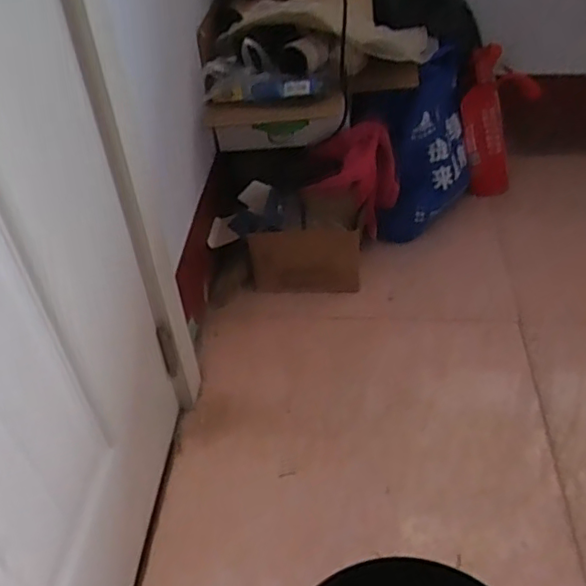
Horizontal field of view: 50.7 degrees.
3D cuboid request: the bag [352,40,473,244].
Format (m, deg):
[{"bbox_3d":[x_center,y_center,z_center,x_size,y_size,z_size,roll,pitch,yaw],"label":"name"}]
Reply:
[{"bbox_3d":[0.274,-0.314,1.342,0.302,0.350,0.165,-22,46,-16],"label":"bag"}]

